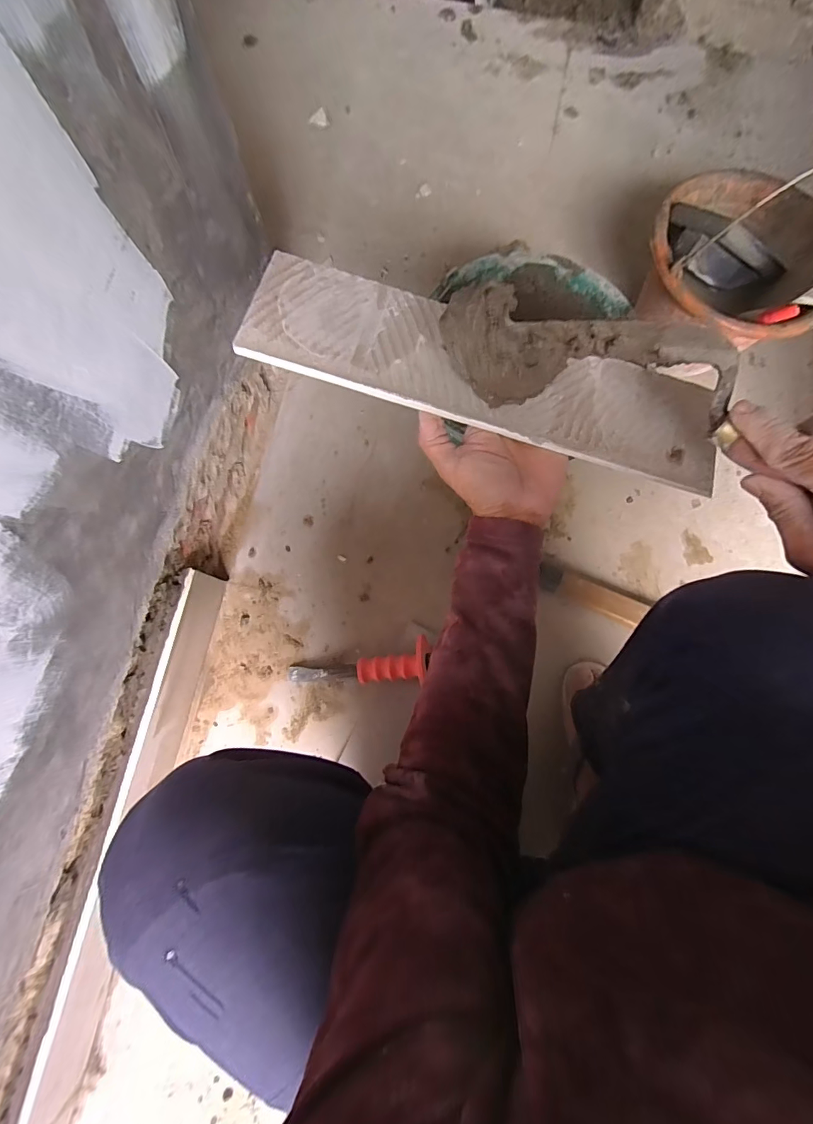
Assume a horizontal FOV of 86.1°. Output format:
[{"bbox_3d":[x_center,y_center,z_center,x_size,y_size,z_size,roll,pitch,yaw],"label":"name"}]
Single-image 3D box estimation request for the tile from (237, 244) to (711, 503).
[{"bbox_3d":[0.066,-0.150,0.344,0.376,0.009,0.098,15,80,-3],"label":"tile"}]

